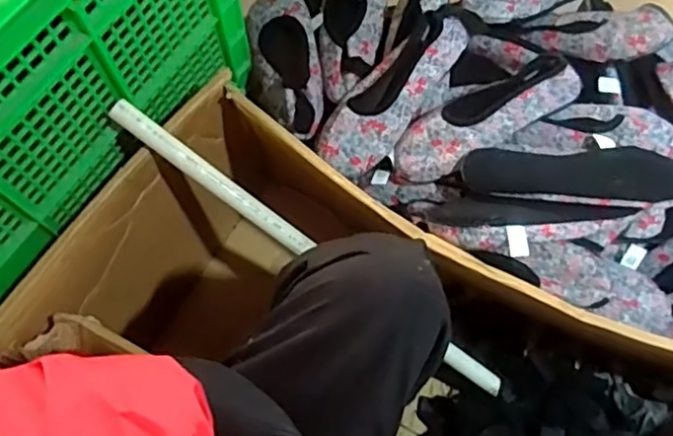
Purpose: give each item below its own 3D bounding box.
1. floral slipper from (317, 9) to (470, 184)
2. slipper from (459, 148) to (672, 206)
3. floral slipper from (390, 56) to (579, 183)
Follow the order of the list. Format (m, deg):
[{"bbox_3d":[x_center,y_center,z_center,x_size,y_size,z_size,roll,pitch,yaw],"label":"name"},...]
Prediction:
[{"bbox_3d":[0.071,-0.164,0.825,0.089,0.058,0.251,39,88,13],"label":"floral slipper"},{"bbox_3d":[0.284,-0.050,0.763,0.258,0.029,0.082,-1,70,0],"label":"slipper"},{"bbox_3d":[0.188,-0.130,0.812,0.252,0.051,0.089,-32,73,-11],"label":"floral slipper"}]

